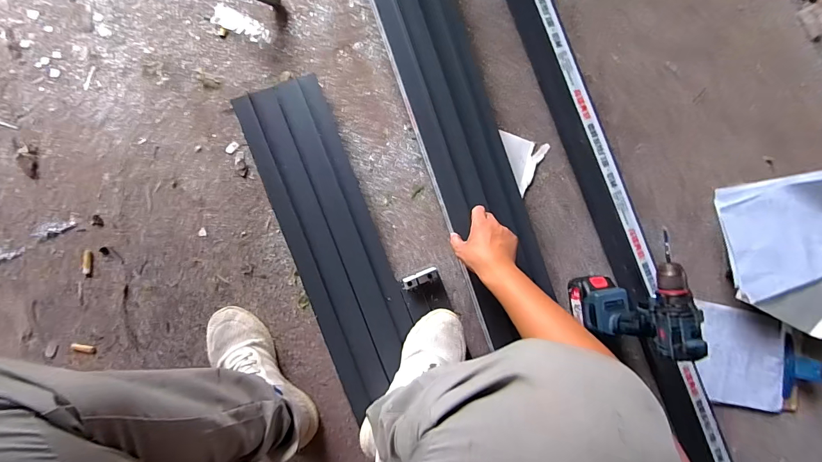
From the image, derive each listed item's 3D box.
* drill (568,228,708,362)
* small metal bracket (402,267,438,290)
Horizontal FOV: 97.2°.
[{"bbox_3d":[0.377,0.104,0.642,0.072,0.246,0.181,-11,89,-8],"label":"drill"},{"bbox_3d":[0.017,0.089,0.678,0.069,0.008,0.023,-22,90,-8],"label":"small metal bracket"}]

